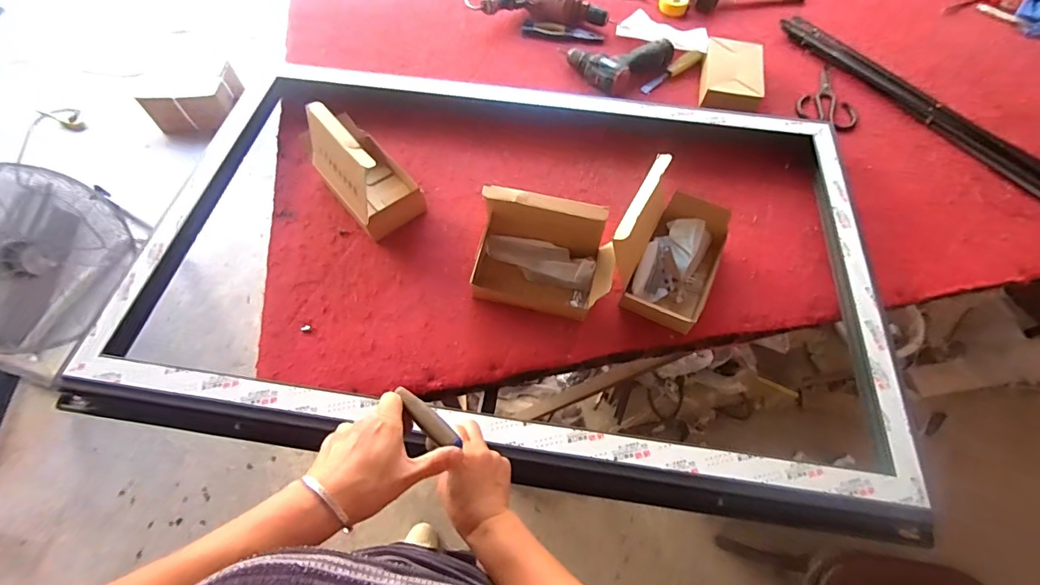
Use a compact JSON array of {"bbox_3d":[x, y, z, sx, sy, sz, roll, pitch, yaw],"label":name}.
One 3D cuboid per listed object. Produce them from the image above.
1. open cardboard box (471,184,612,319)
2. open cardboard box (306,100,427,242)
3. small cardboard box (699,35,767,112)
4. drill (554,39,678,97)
[{"bbox_3d":[0.036,-0.060,0.675,0.202,0.152,0.127,8,61,3],"label":"open cardboard box"},{"bbox_3d":[-0.258,-0.217,0.753,0.124,0.152,0.199,-35,67,-19],"label":"open cardboard box"},{"bbox_3d":[0.454,-0.465,0.967,0.118,0.043,0.211,13,61,5],"label":"small cardboard box"},{"bbox_3d":[0.214,-0.526,0.995,0.210,0.048,0.178,-36,68,-19],"label":"drill"}]

